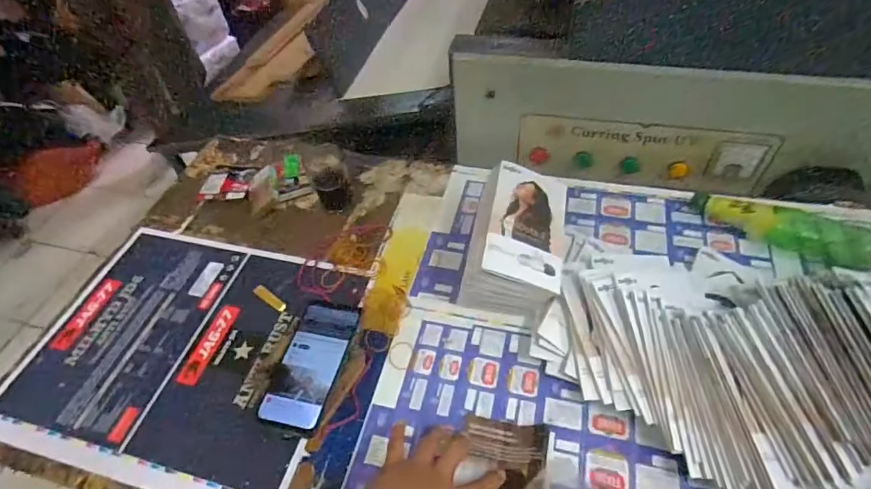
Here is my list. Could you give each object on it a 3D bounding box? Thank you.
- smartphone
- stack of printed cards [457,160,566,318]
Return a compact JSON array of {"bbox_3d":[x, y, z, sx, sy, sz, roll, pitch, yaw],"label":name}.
[{"bbox_3d":[-0.147,0.135,0.549,0.077,0.014,0.155,8,53,12],"label":"smartphone"},{"bbox_3d":[0.106,0.000,0.625,0.123,0.111,0.196,8,53,12],"label":"stack of printed cards"}]

